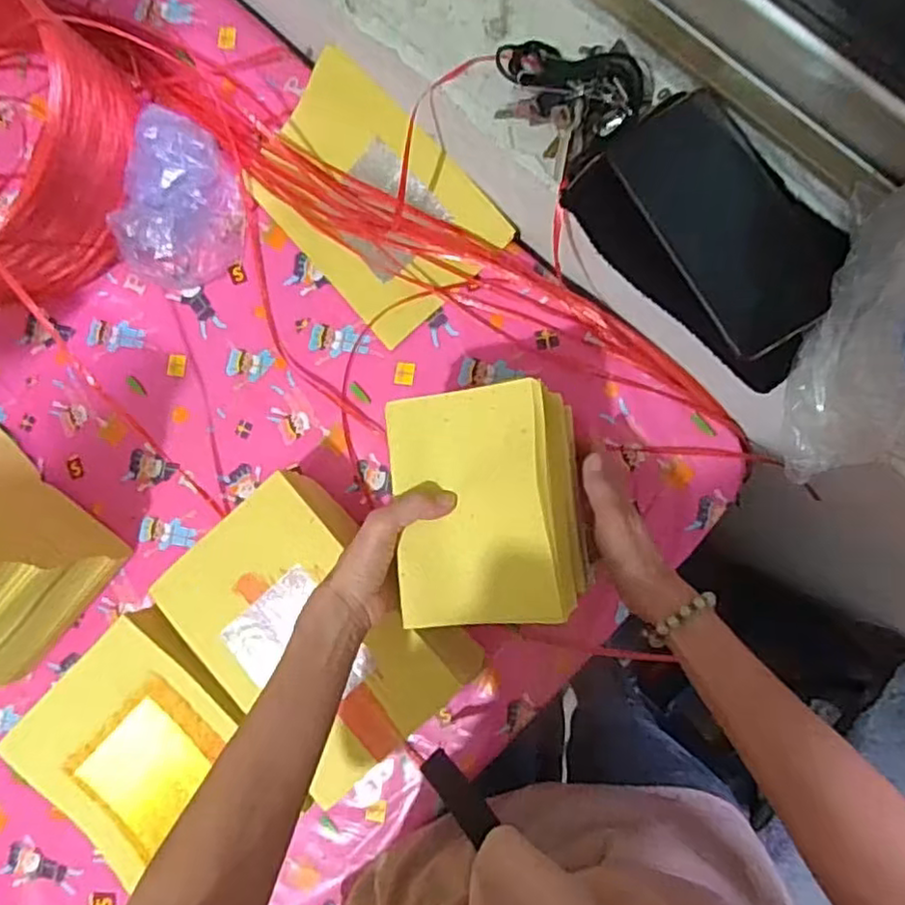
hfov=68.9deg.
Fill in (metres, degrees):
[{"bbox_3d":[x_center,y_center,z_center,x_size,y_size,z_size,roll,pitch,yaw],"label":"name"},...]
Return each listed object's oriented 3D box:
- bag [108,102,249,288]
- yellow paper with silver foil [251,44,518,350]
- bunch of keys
[{"bbox_3d":[-0.253,-0.236,0.611,0.099,0.069,0.159,12,88,6],"label":"bag"},{"bbox_3d":[-0.081,-0.230,0.606,0.224,0.047,0.160,43,92,6],"label":"yellow paper with silver foil"},{"bbox_3d":[0.083,-0.251,0.455,0.110,0.042,0.079,11,88,6],"label":"bunch of keys"}]

